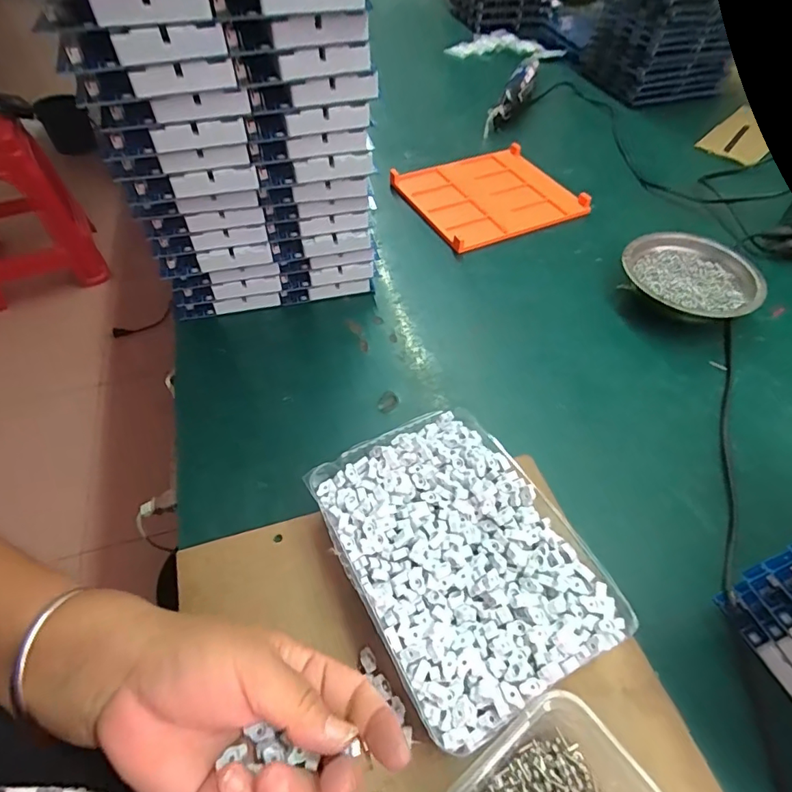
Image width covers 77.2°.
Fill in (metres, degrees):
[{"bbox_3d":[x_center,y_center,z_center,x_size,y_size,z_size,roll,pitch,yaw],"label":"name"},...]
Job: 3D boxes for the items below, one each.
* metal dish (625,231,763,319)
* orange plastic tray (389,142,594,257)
[{"bbox_3d":[0.290,-0.117,0.503,0.118,0.037,0.123,0,51,0],"label":"metal dish"},{"bbox_3d":[0.112,-0.259,0.630,0.192,0.012,0.174,-21,54,-16],"label":"orange plastic tray"}]

